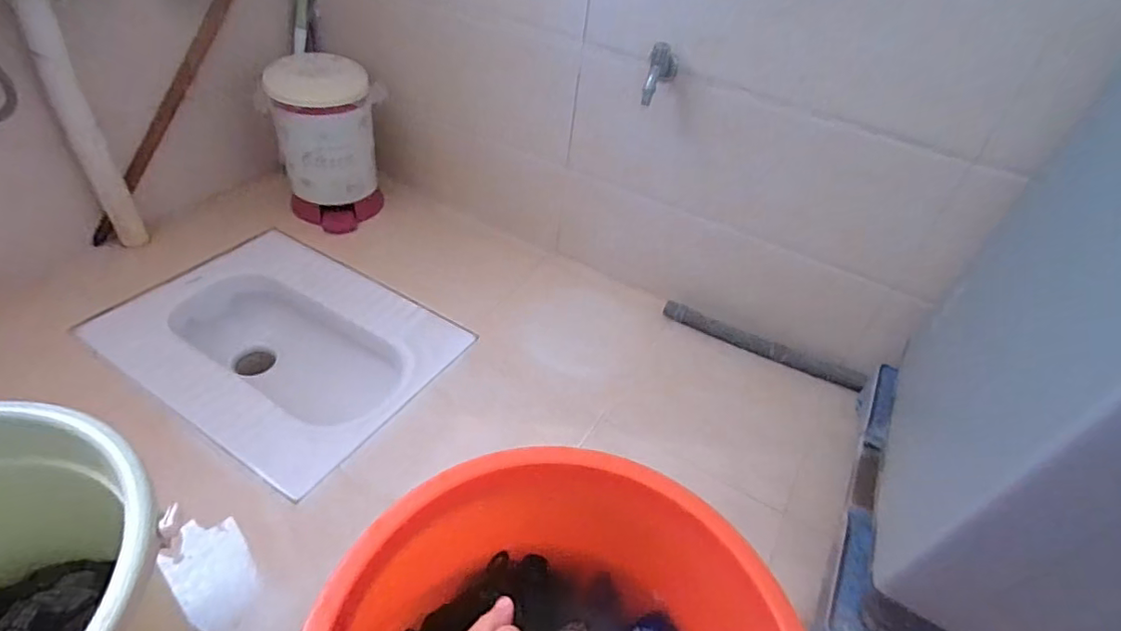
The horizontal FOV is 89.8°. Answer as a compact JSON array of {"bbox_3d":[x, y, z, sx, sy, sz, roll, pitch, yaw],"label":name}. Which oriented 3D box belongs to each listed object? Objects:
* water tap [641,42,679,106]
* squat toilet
[{"bbox_3d":[0.172,-0.413,0.960,0.047,0.086,0.073,14,38,10],"label":"water tap"},{"bbox_3d":[-0.521,0.110,1.096,0.570,0.220,0.427,24,41,21],"label":"squat toilet"}]

